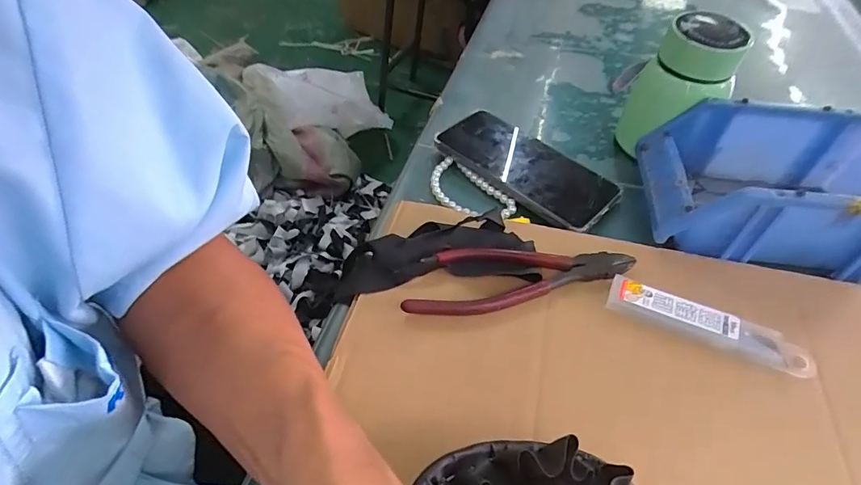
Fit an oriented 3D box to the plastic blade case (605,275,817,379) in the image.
[{"bbox_3d":[0.181,0.055,0.296,0.126,0.009,0.029,20,52,16],"label":"plastic blade case"}]

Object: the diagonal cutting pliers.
[{"bbox_3d":[0.063,0.019,0.324,0.167,0.013,0.049,-9,50,-9],"label":"diagonal cutting pliers"}]

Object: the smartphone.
[{"bbox_3d":[0.085,-0.071,0.407,0.159,0.015,0.078,36,57,26],"label":"smartphone"}]

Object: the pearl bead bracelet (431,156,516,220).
[{"bbox_3d":[0.031,-0.042,0.393,0.045,0.010,0.083,-35,58,-27],"label":"pearl bead bracelet"}]

